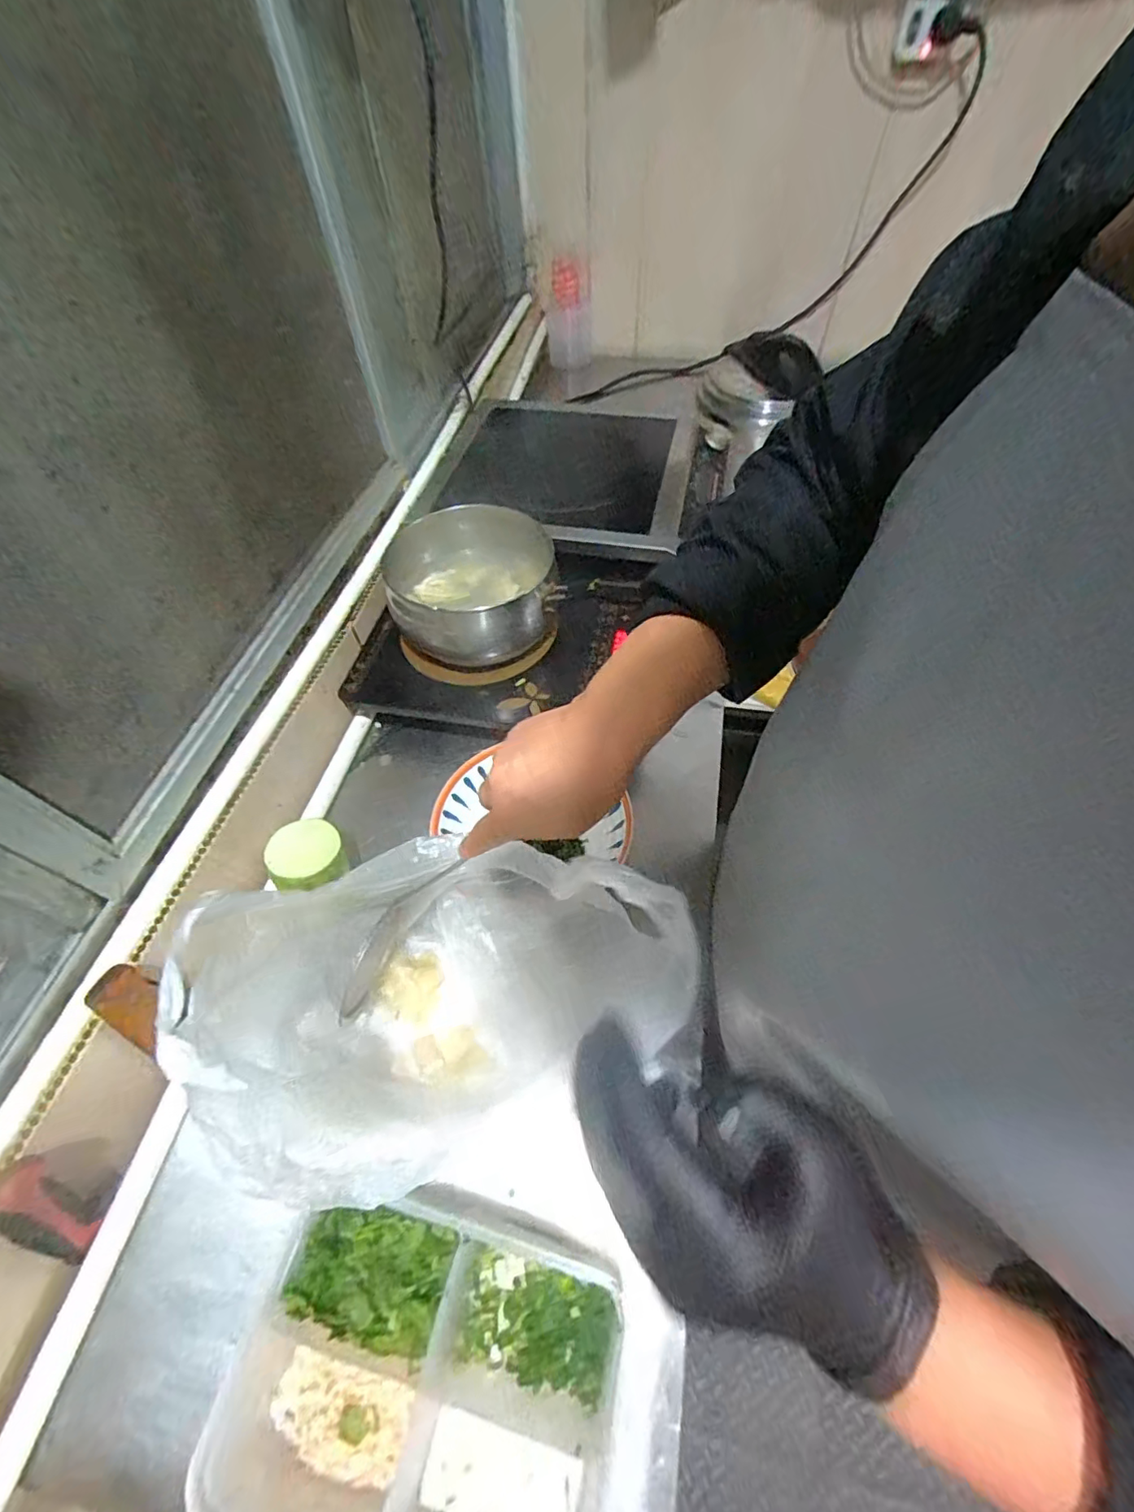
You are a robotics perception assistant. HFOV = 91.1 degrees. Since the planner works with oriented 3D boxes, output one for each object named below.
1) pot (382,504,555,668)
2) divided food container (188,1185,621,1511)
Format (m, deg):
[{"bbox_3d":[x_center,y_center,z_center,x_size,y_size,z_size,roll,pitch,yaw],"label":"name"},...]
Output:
[{"bbox_3d":[-0.102,-0.201,0.657,0.196,0.097,0.198,-1,56,1],"label":"pot"},{"bbox_3d":[-0.083,0.384,0.342,0.237,0.082,0.155,11,57,9],"label":"divided food container"}]

